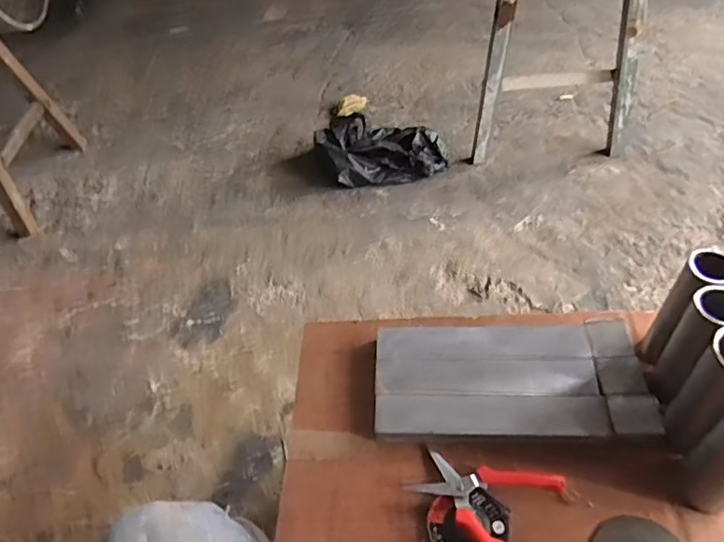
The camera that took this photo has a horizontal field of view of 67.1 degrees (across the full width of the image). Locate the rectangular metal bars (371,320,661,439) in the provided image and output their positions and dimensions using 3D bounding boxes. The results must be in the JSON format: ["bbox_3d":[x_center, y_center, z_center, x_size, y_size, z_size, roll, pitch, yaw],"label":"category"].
[{"bbox_3d":[0.182,0.131,0.679,0.322,0.025,0.156,0,51,6],"label":"rectangular metal bars"}]

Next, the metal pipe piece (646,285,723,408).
[{"bbox_3d":[0.361,0.087,0.606,0.048,0.172,0.046,-32,55,-19],"label":"metal pipe piece"}]

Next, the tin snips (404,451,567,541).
[{"bbox_3d":[0.129,0.245,0.592,0.144,0.027,0.128,23,57,22],"label":"tin snips"}]

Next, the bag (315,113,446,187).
[{"bbox_3d":[0.050,-0.312,1.399,0.329,0.084,0.224,-3,51,3],"label":"bag"}]

